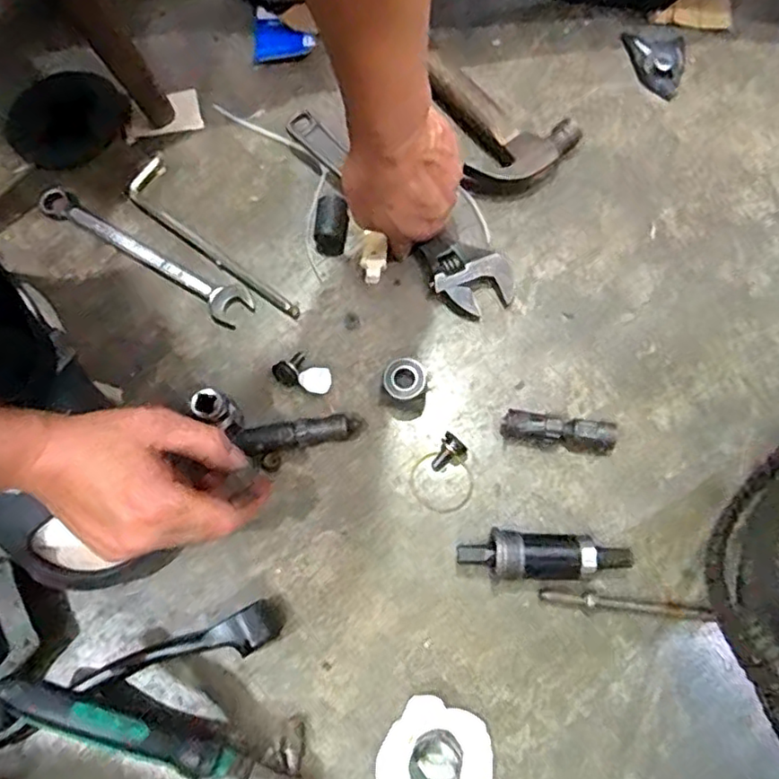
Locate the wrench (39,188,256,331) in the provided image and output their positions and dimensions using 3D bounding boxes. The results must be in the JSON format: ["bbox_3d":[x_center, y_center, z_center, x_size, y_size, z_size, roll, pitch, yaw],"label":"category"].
[{"bbox_3d":[-0.205,-0.115,0.527,0.210,0.011,0.035,32,76,12],"label":"wrench"}]

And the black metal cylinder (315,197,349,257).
[{"bbox_3d":[-0.048,-0.137,0.526,0.026,0.021,0.047,2,72,3],"label":"black metal cylinder"}]

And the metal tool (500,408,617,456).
[{"bbox_3d":[0.125,0.032,0.462,0.080,0.027,0.023,6,72,4],"label":"metal tool"}]

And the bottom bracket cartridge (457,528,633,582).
[{"bbox_3d":[0.105,0.115,0.434,0.113,0.032,0.032,1,72,3],"label":"bottom bracket cartridge"}]

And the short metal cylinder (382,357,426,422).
[{"bbox_3d":[0.012,0.001,0.470,0.030,0.033,0.037,-11,72,-1],"label":"short metal cylinder"}]

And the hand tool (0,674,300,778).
[{"bbox_3d":[-0.132,0.209,0.373,0.191,0.041,0.024,30,73,-17],"label":"hand tool"}]

